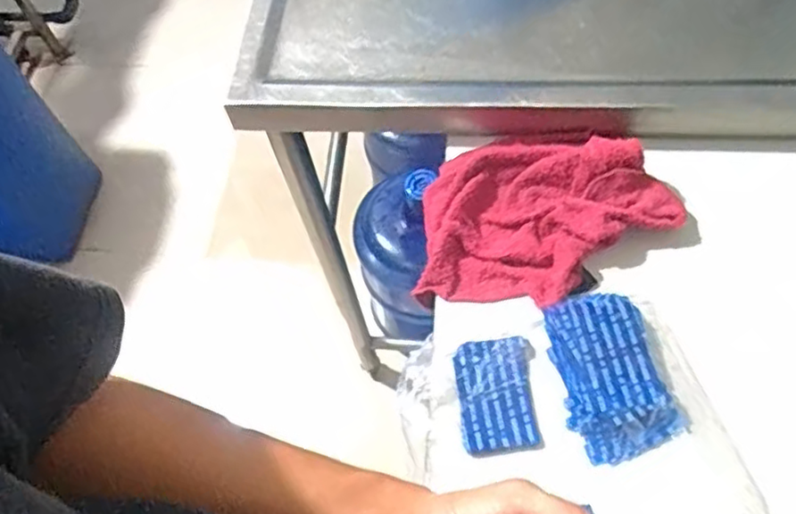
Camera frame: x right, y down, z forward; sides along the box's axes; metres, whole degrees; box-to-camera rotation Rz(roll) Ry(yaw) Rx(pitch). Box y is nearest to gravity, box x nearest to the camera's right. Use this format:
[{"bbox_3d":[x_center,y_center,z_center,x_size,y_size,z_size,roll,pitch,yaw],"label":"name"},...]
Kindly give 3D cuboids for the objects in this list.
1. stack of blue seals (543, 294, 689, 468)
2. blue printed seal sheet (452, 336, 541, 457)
[{"bbox_3d":[0.162,0.088,0.502,0.076,0.023,0.122,-16,62,-5],"label":"stack of blue seals"},{"bbox_3d":[0.077,0.104,0.506,0.063,0.016,0.084,-7,62,0],"label":"blue printed seal sheet"}]

